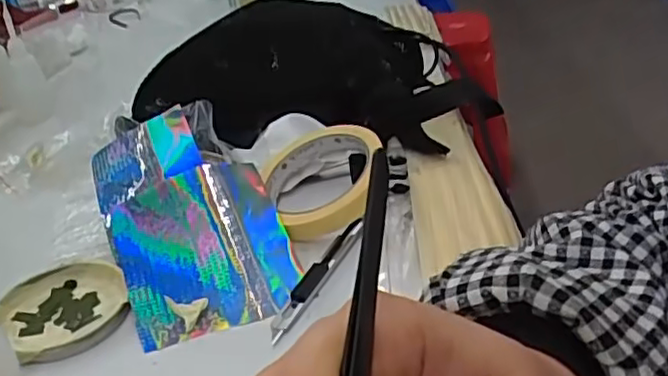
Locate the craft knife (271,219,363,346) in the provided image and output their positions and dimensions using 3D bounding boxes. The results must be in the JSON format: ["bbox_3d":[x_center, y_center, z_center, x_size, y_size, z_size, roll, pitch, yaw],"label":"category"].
[{"bbox_3d":[-0.009,0.052,0.408,0.014,0.007,0.115,9,32,24],"label":"craft knife"}]

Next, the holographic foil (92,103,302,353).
[{"bbox_3d":[-0.093,0.016,0.437,0.104,0.023,0.177,-18,50,-16],"label":"holographic foil"}]

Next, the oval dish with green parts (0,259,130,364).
[{"bbox_3d":[-0.161,0.070,0.402,0.070,0.009,0.085,-25,35,-31],"label":"oval dish with green parts"}]

